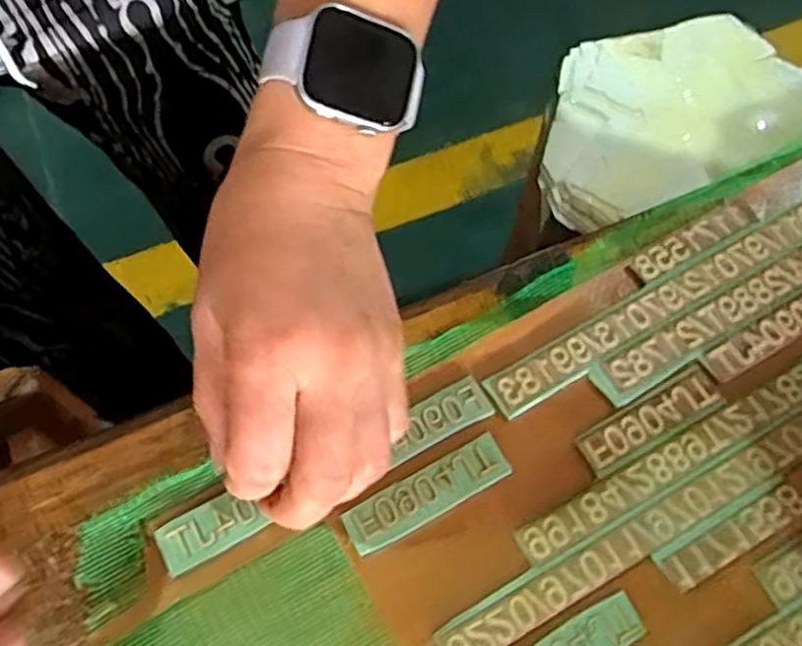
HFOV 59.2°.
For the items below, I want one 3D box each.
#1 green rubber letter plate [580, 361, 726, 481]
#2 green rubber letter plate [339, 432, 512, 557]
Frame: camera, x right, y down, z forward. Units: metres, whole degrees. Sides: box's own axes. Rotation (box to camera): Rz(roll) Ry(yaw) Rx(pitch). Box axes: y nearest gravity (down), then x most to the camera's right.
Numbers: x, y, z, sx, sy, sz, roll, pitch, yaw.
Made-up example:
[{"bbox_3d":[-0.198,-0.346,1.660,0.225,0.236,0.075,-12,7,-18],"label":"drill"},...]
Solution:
[{"bbox_3d":[0.110,0.041,0.311,0.070,0.004,0.020,-27,68,-12],"label":"green rubber letter plate"},{"bbox_3d":[0.011,0.073,0.300,0.072,0.005,0.020,-27,68,-11],"label":"green rubber letter plate"}]

